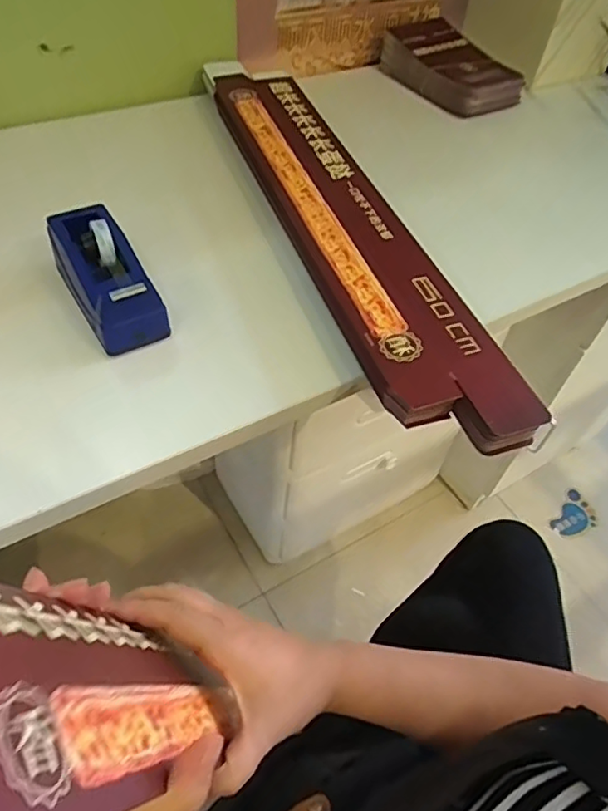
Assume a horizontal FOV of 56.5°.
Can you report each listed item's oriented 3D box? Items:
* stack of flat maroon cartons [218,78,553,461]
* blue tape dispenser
[{"bbox_3d":[0.033,-0.209,0.648,0.129,0.059,0.657,-15,53,-15],"label":"stack of flat maroon cartons"},{"bbox_3d":[-0.191,-0.123,0.541,0.064,0.076,0.152,-28,70,-24],"label":"blue tape dispenser"}]

